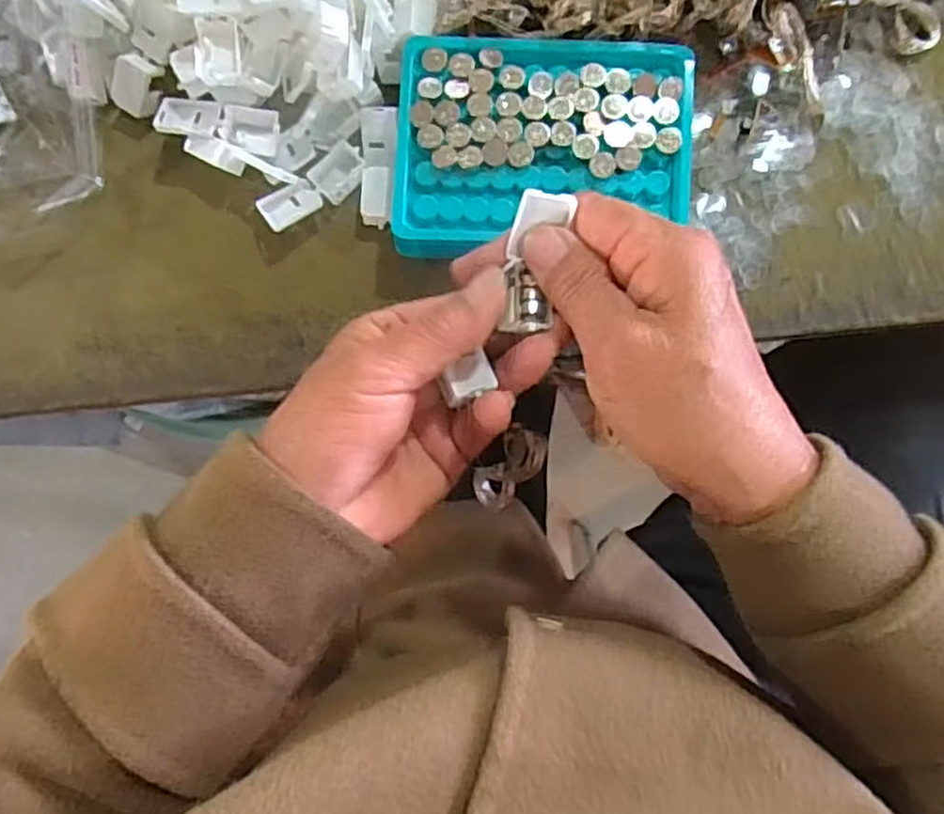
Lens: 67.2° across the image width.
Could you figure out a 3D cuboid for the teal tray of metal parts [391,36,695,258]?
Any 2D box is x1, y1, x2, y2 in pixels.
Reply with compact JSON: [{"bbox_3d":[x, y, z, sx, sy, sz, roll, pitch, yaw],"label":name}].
[{"bbox_3d":[0.032,-0.117,0.325,0.128,0.028,0.093,2,87,2],"label":"teal tray of metal parts"}]

